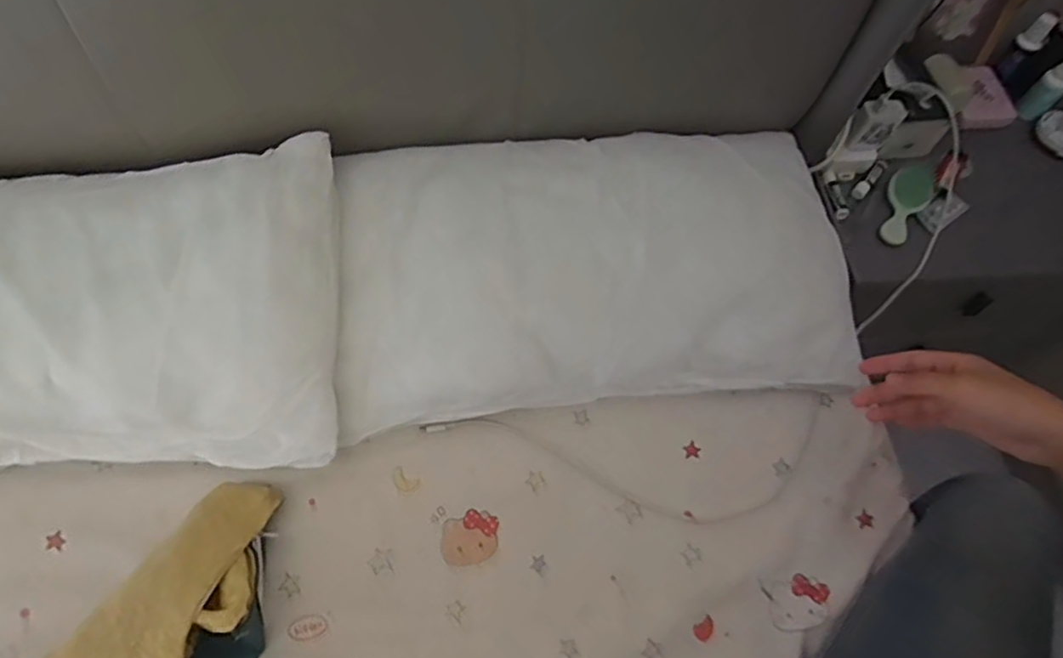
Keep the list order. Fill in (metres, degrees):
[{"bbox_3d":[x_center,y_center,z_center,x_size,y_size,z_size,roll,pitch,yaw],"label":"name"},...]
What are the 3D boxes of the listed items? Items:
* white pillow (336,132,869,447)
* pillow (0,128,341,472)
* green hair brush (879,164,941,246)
[{"bbox_3d":[0.073,-0.064,0.652,0.512,0.092,0.277,-2,64,-7],"label":"white pillow"},{"bbox_3d":[-0.438,-0.007,0.573,0.530,0.068,0.305,-5,81,-5],"label":"pillow"},{"bbox_3d":[0.480,-0.161,0.836,0.056,0.021,0.121,29,81,12],"label":"green hair brush"}]

